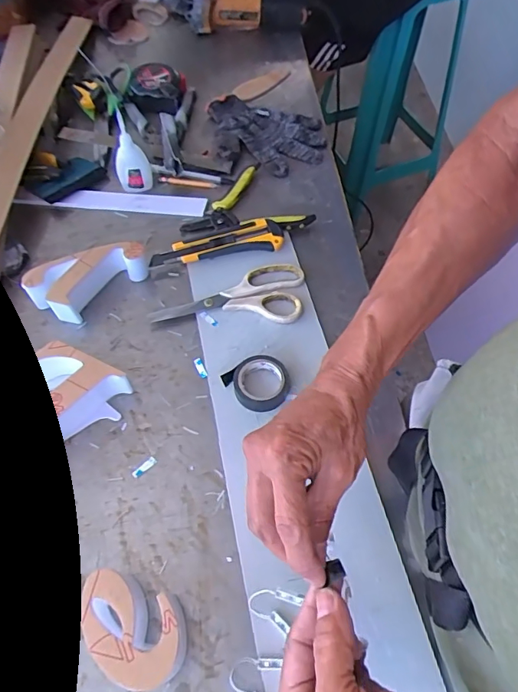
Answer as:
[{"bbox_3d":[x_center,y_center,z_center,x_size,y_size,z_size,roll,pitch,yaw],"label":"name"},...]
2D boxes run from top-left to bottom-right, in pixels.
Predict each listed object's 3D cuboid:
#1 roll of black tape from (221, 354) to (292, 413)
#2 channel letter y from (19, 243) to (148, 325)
[{"bbox_3d":[0.001,0.039,0.501,0.060,0.020,0.059,0,59,0],"label":"roll of black tape"},{"bbox_3d":[-0.199,-0.077,0.566,0.136,0.048,0.060,-30,64,-16],"label":"channel letter y"}]

